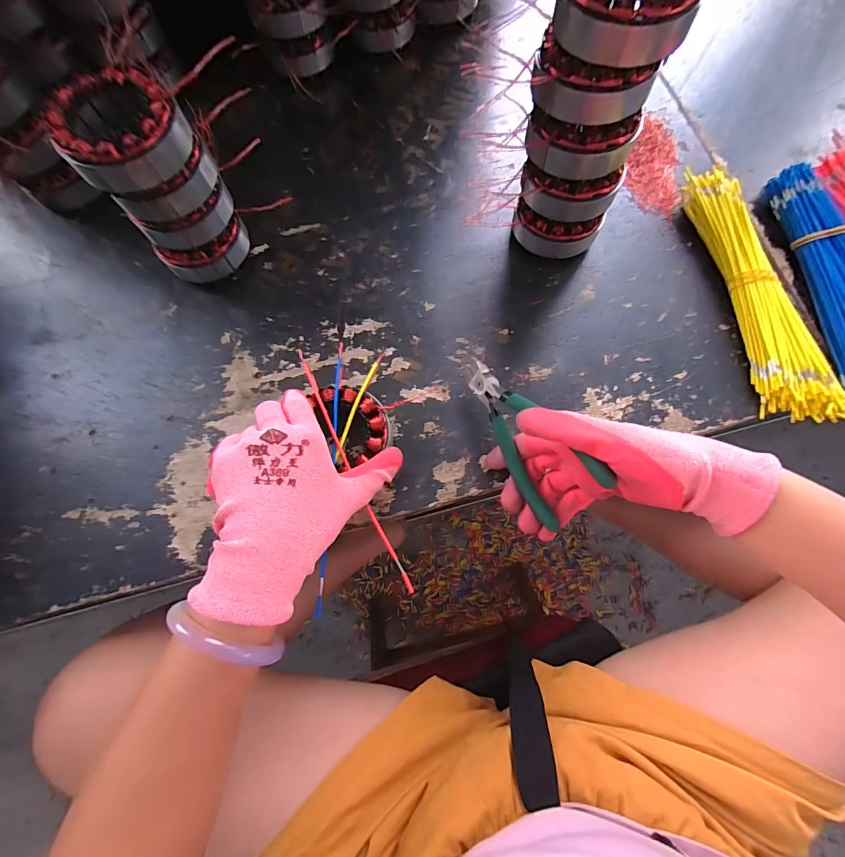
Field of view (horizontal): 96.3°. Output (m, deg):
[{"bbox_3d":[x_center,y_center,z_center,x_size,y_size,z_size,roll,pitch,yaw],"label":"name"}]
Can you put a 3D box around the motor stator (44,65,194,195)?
[{"bbox_3d":[-0.225,-0.221,0.282,0.081,0.033,0.084,0,75,1],"label":"motor stator"}]

